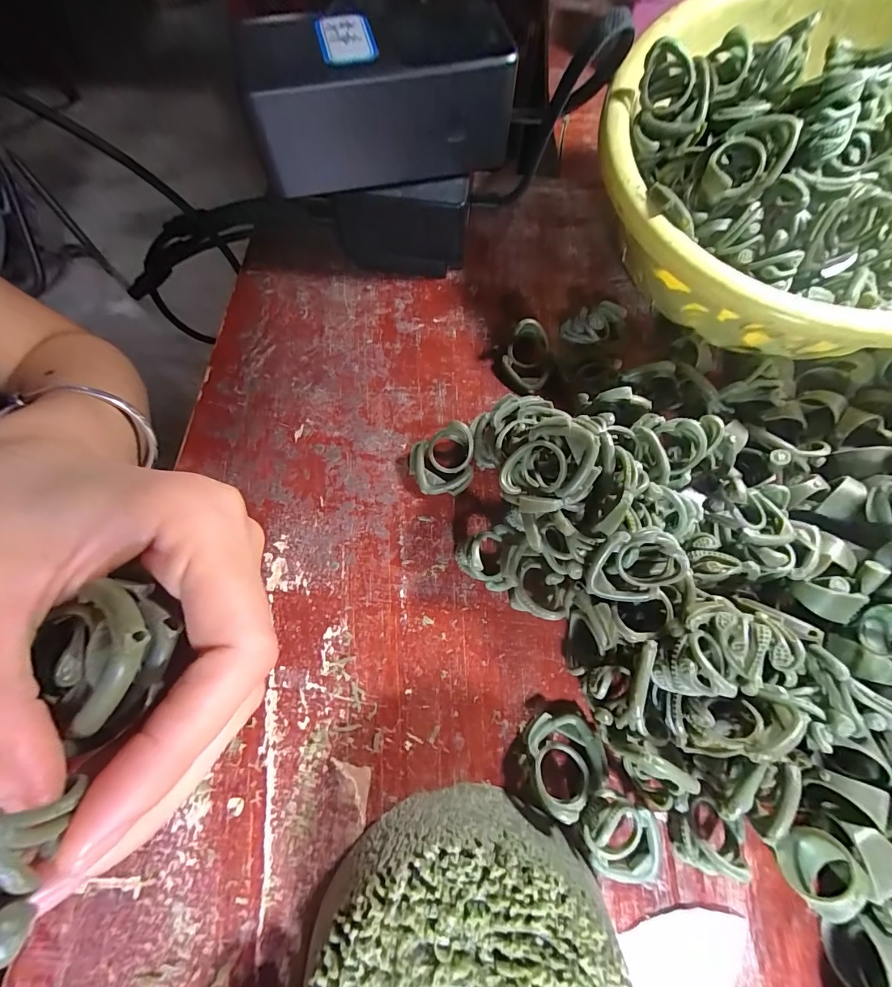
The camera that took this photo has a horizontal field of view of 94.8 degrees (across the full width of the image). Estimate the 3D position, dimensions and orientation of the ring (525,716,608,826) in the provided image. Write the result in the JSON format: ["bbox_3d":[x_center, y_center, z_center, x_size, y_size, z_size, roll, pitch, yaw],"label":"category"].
[{"bbox_3d":[0.050,0.109,0.167,0.030,0.025,0.031,0,70,0],"label":"ring"}]

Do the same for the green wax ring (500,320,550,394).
[{"bbox_3d":[0.048,-0.079,0.236,0.027,0.023,0.030,28,72,10],"label":"green wax ring"}]

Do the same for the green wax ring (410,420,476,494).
[{"bbox_3d":[-0.003,-0.018,0.213,0.033,0.024,0.032,0,70,0],"label":"green wax ring"}]

